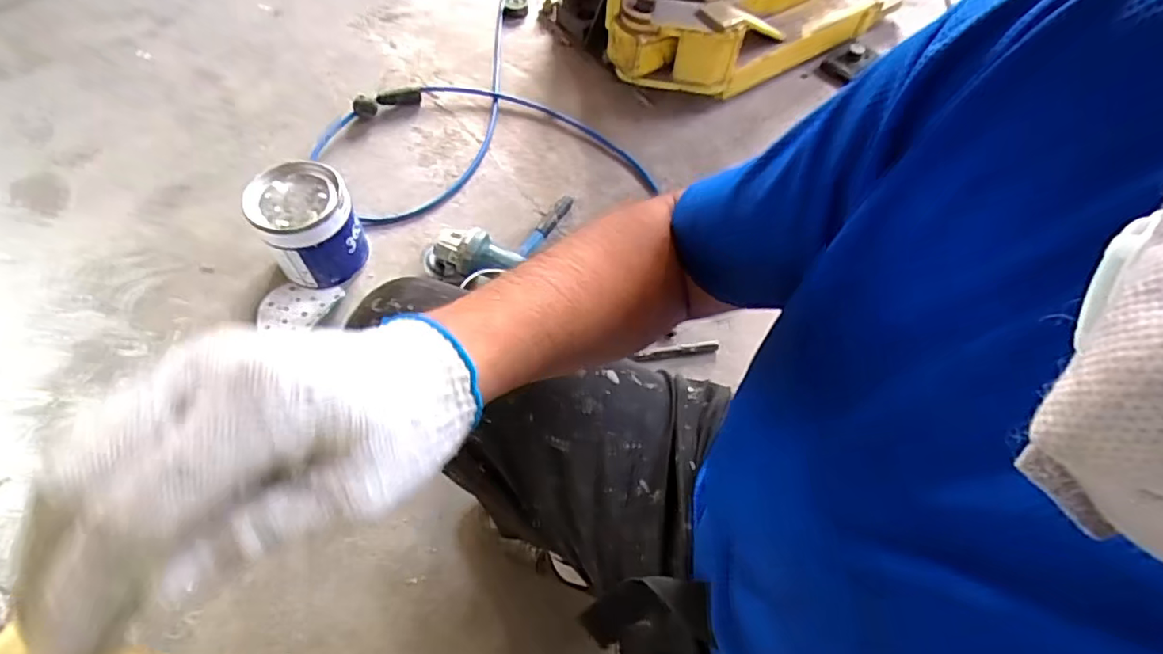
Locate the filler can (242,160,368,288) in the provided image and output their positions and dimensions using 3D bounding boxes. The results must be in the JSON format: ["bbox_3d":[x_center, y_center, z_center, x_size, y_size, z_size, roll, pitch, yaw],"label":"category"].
[{"bbox_3d":[-0.455,-0.169,1.007,0.153,0.150,0.161,1,60,-2],"label":"filler can"}]

